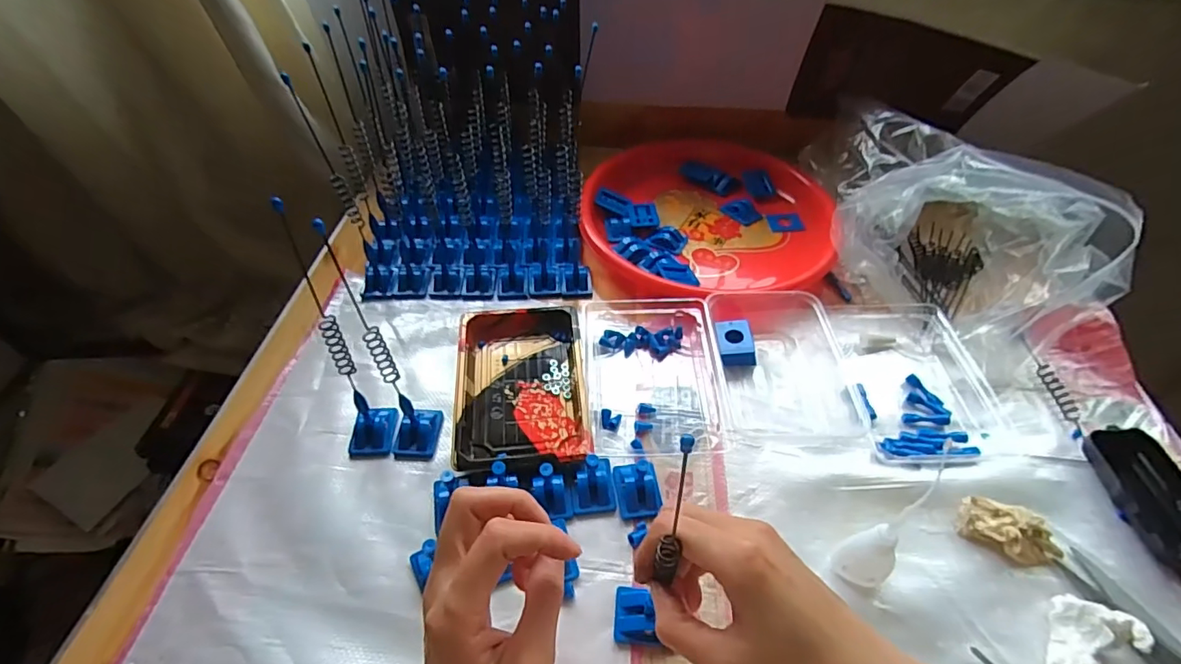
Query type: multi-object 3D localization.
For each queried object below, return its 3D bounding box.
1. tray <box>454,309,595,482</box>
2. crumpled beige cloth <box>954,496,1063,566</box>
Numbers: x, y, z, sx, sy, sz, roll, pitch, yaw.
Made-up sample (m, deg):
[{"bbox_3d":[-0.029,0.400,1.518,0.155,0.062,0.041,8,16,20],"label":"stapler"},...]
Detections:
[{"bbox_3d":[-0.060,0.049,0.471,0.111,0.025,0.166,-3,49,-4],"label":"tray"},{"bbox_3d":[0.310,0.147,0.391,0.065,0.025,0.036,34,56,25],"label":"crumpled beige cloth"}]

